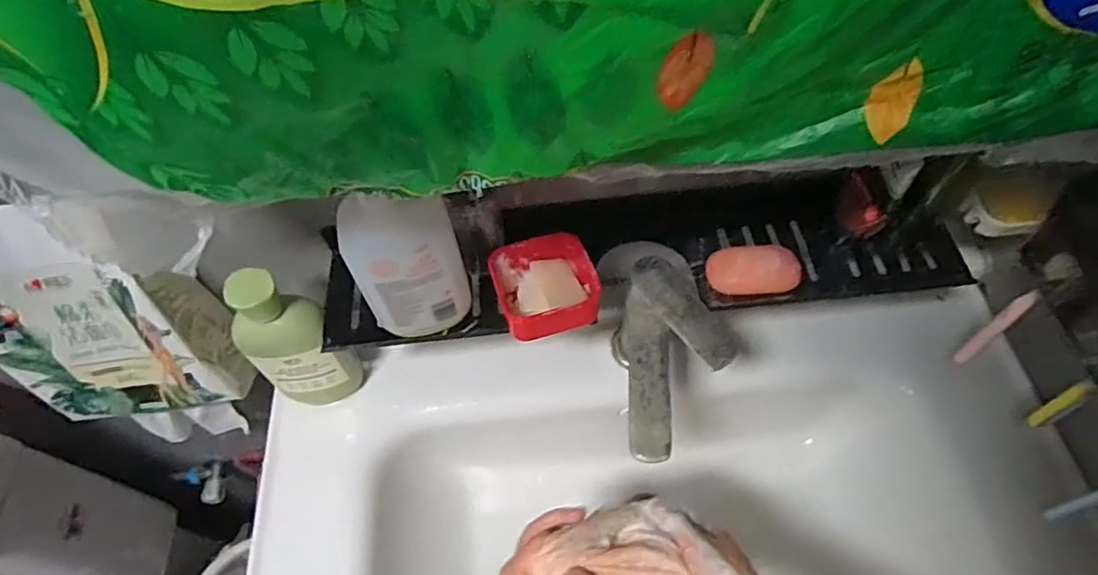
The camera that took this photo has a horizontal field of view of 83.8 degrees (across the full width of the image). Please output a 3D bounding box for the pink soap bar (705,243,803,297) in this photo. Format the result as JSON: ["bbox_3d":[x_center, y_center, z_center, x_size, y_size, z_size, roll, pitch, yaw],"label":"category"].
[{"bbox_3d":[0.189,-0.017,0.561,0.083,0.019,0.046,-8,59,-2],"label":"pink soap bar"}]

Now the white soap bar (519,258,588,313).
[{"bbox_3d":[0.000,-0.003,0.555,0.058,0.019,0.060,-13,59,-5],"label":"white soap bar"}]

